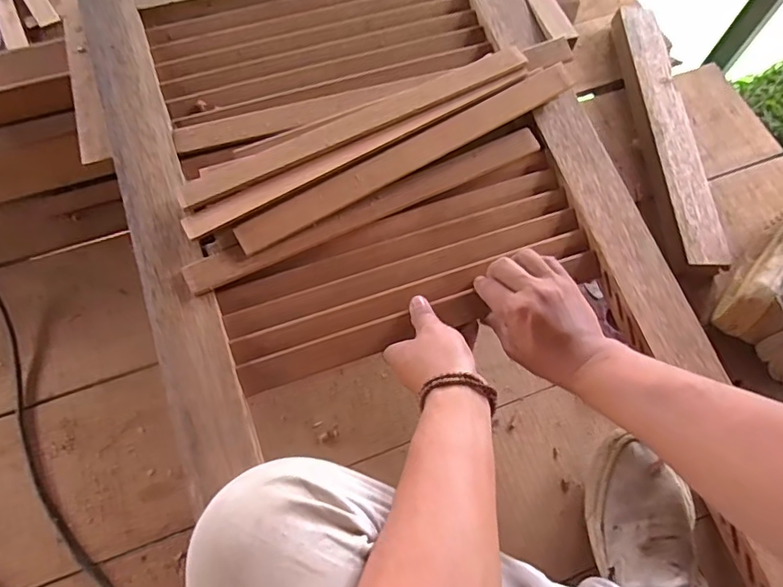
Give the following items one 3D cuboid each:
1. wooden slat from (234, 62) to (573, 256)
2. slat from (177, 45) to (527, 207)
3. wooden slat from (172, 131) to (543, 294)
[{"bbox_3d":[0.022,-0.143,0.529,0.382,0.006,0.031,-30,91,-10],"label":"wooden slat"},{"bbox_3d":[-0.032,-0.175,0.534,0.380,0.007,0.035,-26,63,-8],"label":"slat"},{"bbox_3d":[-0.018,-0.091,0.534,0.389,0.017,0.032,-25,70,-13],"label":"wooden slat"}]

